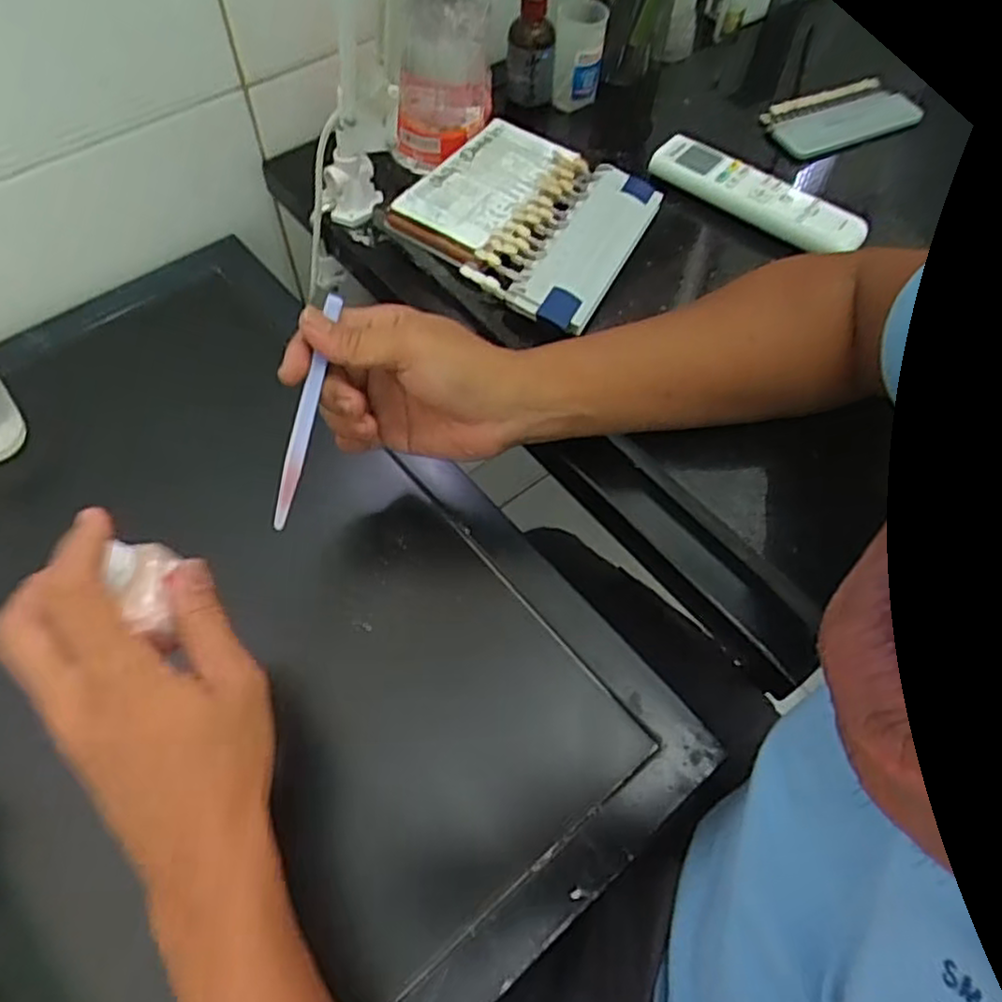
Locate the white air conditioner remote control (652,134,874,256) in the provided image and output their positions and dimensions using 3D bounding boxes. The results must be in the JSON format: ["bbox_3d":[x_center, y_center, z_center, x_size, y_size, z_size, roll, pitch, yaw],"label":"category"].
[{"bbox_3d":[0.208,-0.250,0.586,0.174,0.020,0.041,36,64,17],"label":"white air conditioner remote control"}]

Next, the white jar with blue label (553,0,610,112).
[{"bbox_3d":[0.071,-0.415,0.668,0.045,0.079,0.044,5,59,0],"label":"white jar with blue label"}]

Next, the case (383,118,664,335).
[{"bbox_3d":[0.017,-0.222,0.561,0.172,0.023,0.176,27,62,13],"label":"case"}]

